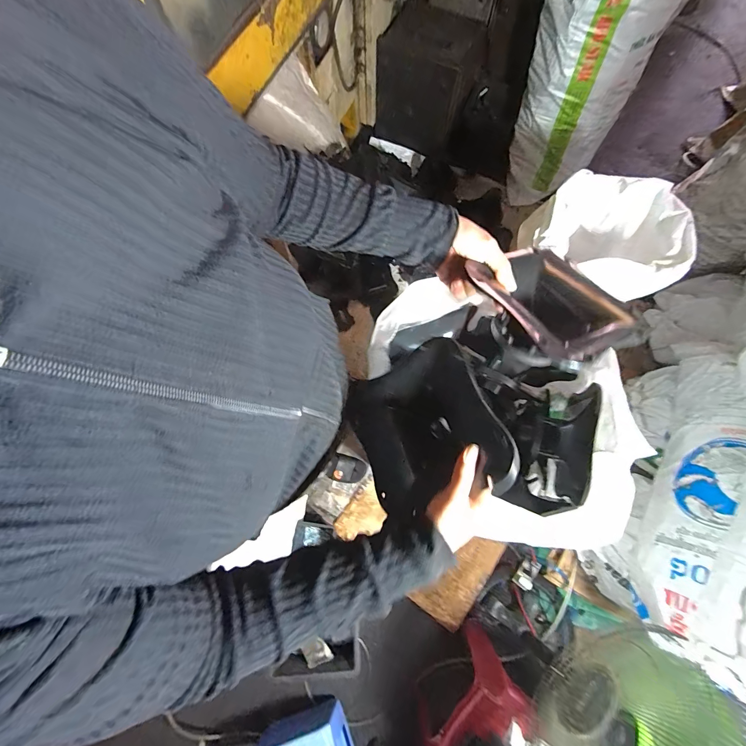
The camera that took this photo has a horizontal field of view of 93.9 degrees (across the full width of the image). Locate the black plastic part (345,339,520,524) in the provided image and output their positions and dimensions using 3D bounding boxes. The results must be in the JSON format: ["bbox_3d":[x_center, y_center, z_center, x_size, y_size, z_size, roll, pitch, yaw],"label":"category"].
[{"bbox_3d":[0.068,0.077,0.447,0.169,0.049,0.193,-26,76,-6],"label":"black plastic part"}]

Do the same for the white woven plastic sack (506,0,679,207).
[{"bbox_3d":[0.768,-1.126,1.247,0.414,0.863,0.462,30,77,9],"label":"white woven plastic sack"}]

